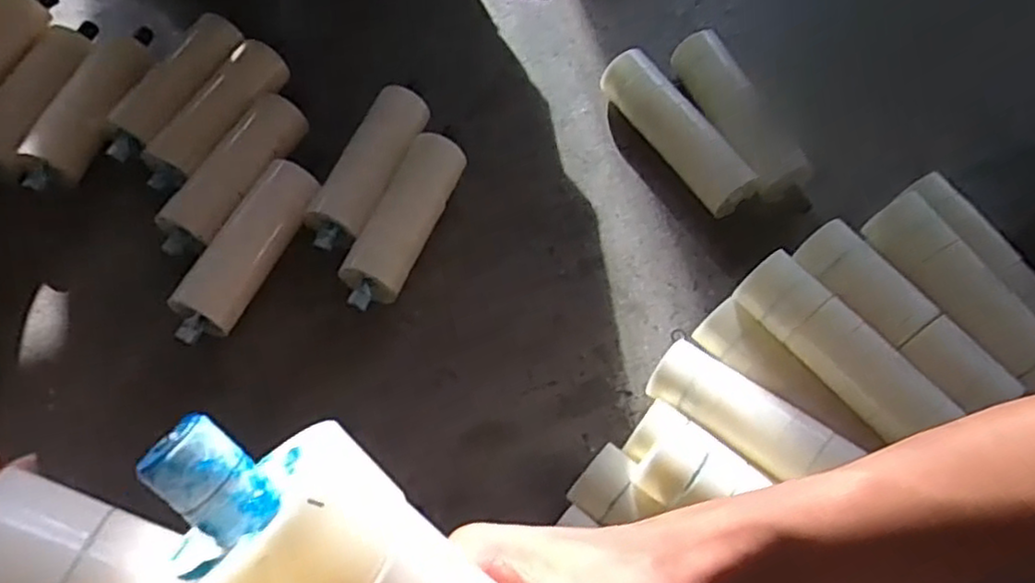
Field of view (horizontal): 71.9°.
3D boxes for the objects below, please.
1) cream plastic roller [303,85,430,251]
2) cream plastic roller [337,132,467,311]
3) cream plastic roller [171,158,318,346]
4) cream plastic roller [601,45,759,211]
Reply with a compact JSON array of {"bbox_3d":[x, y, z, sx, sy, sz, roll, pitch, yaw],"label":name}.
[{"bbox_3d":[-0.152,-0.130,0.739,0.062,0.051,0.205,20,63,7],"label":"cream plastic roller"},{"bbox_3d":[-0.114,-0.071,0.724,0.060,0.046,0.207,20,63,7],"label":"cream plastic roller"},{"bbox_3d":[-0.261,-0.037,0.689,0.056,0.049,0.200,23,63,8],"label":"cream plastic roller"},{"bbox_3d":[0.173,-0.173,0.780,0.064,0.064,0.211,-34,69,-19],"label":"cream plastic roller"}]

